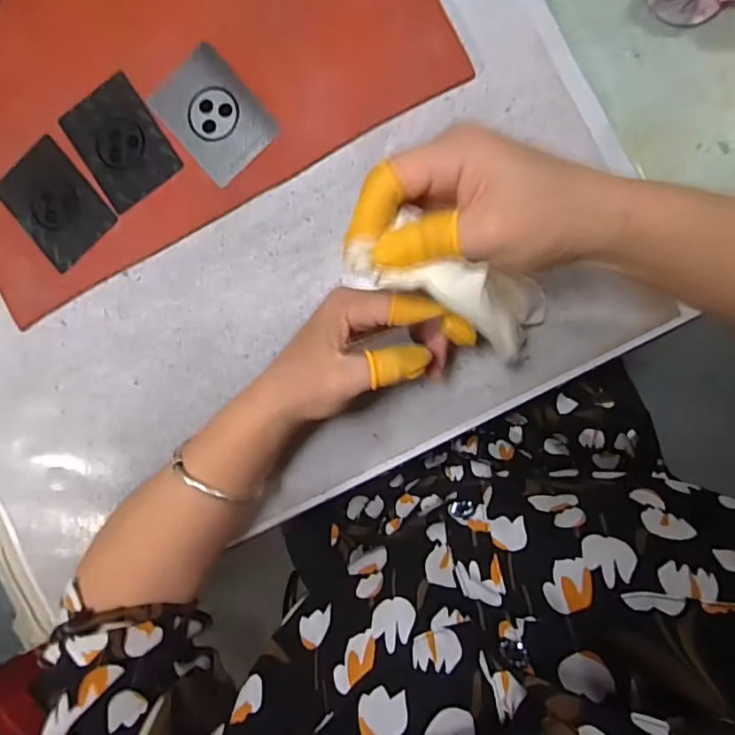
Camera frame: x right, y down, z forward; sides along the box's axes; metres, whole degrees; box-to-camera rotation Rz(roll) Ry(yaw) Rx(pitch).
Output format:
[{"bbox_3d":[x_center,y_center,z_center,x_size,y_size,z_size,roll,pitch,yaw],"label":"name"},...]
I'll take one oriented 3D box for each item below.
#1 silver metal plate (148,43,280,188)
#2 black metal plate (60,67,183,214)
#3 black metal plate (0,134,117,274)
[{"bbox_3d":[-0.111,-0.181,0.388,0.061,0.004,0.085,-41,89,4],"label":"silver metal plate"},{"bbox_3d":[-0.180,-0.164,0.395,0.061,0.004,0.083,-33,90,7],"label":"black metal plate"},{"bbox_3d":[-0.232,-0.122,0.403,0.059,0.008,0.087,-40,83,4],"label":"black metal plate"}]

